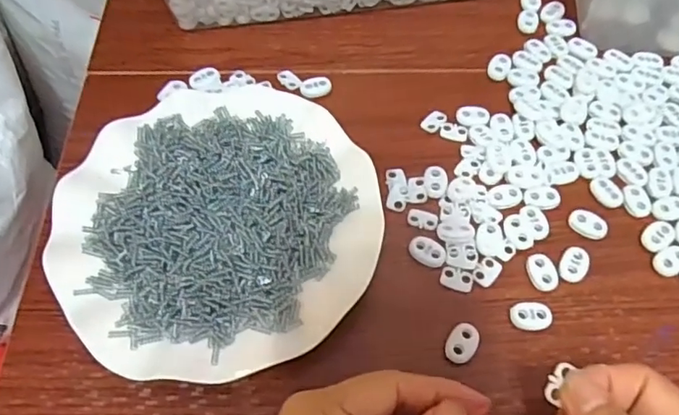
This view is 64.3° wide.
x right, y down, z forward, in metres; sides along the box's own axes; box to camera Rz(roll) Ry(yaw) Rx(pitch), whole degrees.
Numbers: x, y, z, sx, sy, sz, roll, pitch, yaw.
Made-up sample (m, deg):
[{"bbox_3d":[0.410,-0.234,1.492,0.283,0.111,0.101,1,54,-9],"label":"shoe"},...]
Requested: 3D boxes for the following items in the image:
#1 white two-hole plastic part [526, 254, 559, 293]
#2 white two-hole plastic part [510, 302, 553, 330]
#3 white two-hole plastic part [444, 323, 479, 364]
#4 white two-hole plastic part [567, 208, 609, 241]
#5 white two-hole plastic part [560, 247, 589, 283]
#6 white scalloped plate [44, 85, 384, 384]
[{"bbox_3d":[0.119,0.038,0.316,0.016,0.004,0.022,-13,63,-7],"label":"white two-hole plastic part"},{"bbox_3d":[0.108,0.061,0.305,0.022,0.005,0.015,-3,62,-1],"label":"white two-hole plastic part"},{"bbox_3d":[0.068,0.075,0.298,0.015,0.004,0.023,28,65,14],"label":"white two-hole plastic part"},{"bbox_3d":[0.153,0.010,0.331,0.023,0.004,0.016,32,67,16],"label":"white two-hole plastic part"},{"bbox_3d":[0.139,0.034,0.319,0.014,0.004,0.025,25,65,13],"label":"white two-hole plastic part"},{"bbox_3d":[-0.069,0.009,0.321,0.178,0.027,0.176,0,62,0],"label":"white scalloped plate"}]

